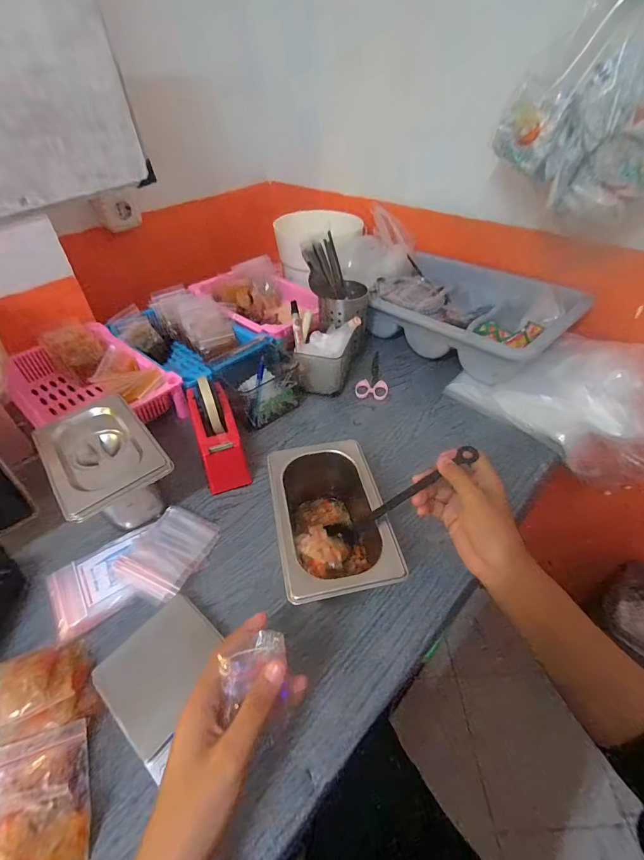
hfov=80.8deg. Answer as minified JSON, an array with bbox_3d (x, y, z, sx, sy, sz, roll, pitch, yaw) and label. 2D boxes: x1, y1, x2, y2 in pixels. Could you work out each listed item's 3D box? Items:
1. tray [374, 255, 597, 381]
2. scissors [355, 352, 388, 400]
[{"bbox_3d":[0.268,-0.221,0.751,0.361,0.122,0.266,33,54,30],"label":"tray"},{"bbox_3d":[0.094,-0.105,0.717,0.057,0.015,0.134,2,44,4],"label":"scissors"}]

